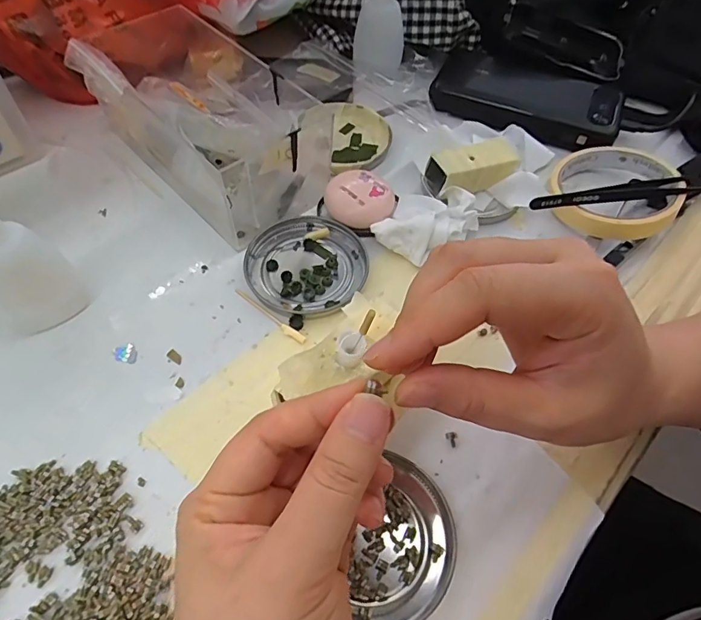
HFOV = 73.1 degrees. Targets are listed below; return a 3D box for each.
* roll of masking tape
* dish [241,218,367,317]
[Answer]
[{"bbox_3d":[0.194,-0.089,0.349,0.084,0.024,0.086,2,57,-2],"label":"roll of masking tape"},{"bbox_3d":[-0.030,-0.031,0.315,0.076,0.007,0.075,2,57,-2],"label":"dish"}]

